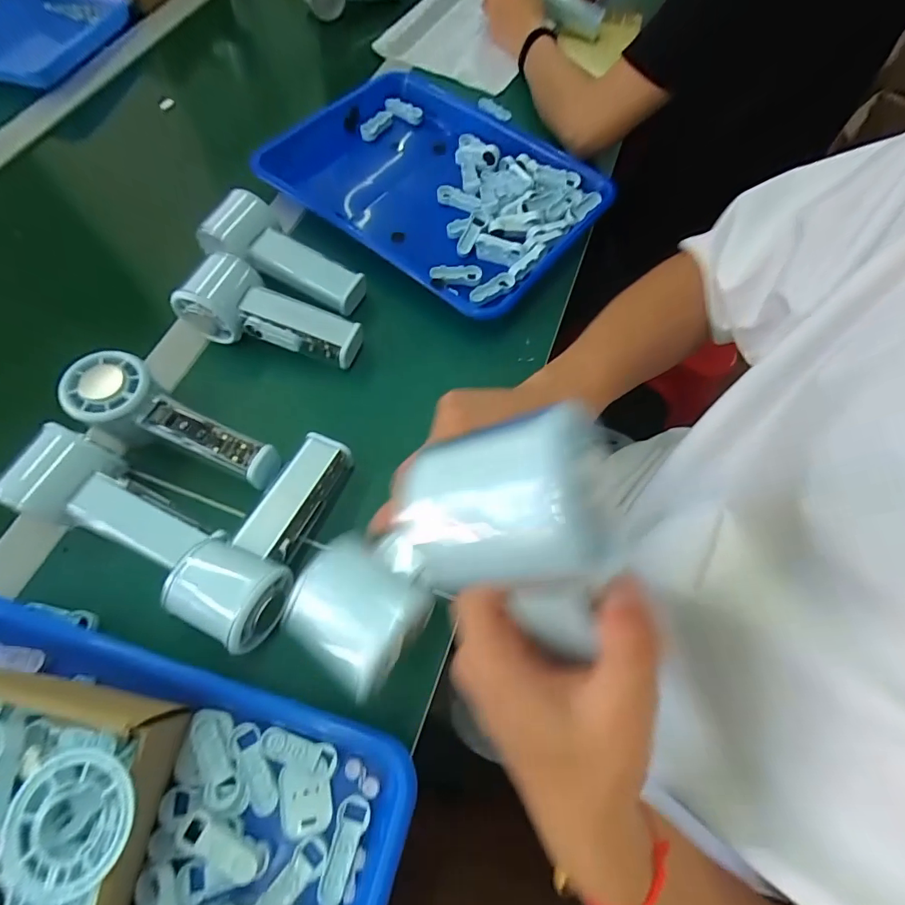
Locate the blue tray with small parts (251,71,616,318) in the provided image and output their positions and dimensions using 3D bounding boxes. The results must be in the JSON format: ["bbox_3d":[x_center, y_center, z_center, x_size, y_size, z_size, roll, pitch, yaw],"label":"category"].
[{"bbox_3d":[-0.020,-0.283,0.485,0.325,0.063,0.248,31,68,12],"label":"blue tray with small parts"}]

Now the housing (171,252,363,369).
[{"bbox_3d":[-0.154,-0.121,0.394,0.146,0.050,0.056,16,65,-9],"label":"housing"}]

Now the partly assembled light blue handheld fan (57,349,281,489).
[{"bbox_3d":[-0.206,-0.020,0.341,0.150,0.043,0.052,26,67,-6],"label":"partly assembled light blue handheld fan"}]

